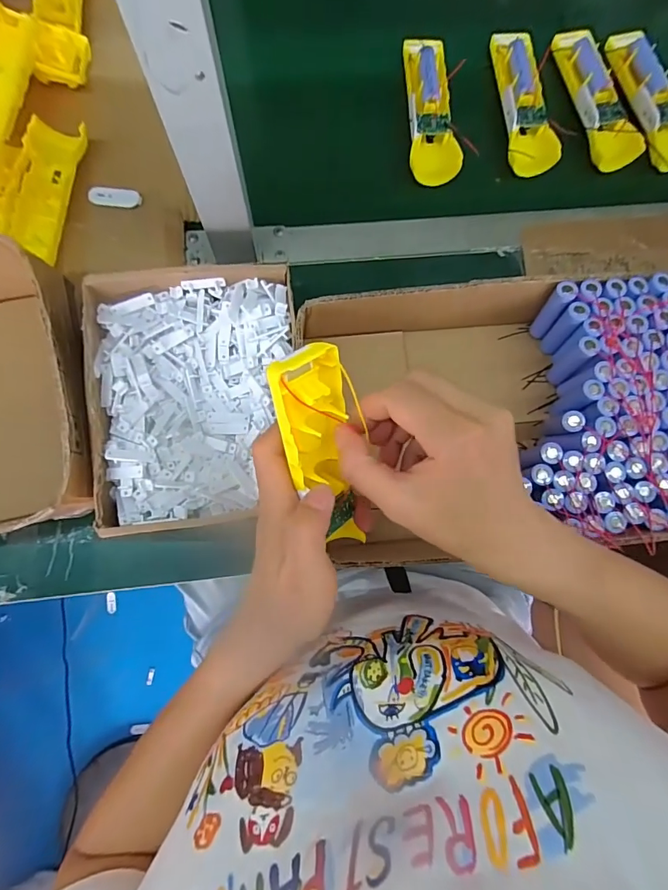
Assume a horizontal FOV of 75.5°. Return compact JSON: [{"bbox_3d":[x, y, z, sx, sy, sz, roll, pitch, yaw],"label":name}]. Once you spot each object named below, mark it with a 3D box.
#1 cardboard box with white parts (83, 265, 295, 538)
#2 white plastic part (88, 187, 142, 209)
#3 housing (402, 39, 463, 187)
[{"bbox_3d":[-0.113,-0.038,0.377,0.163,0.060,0.213,-4,83,-2],"label":"cardboard box with white parts"},{"bbox_3d":[-0.218,-0.247,0.430,0.049,0.004,0.020,6,83,-1],"label":"white plastic part"},{"bbox_3d":[0.100,-0.351,0.449,0.047,0.026,0.158,-3,83,-2],"label":"housing"}]

